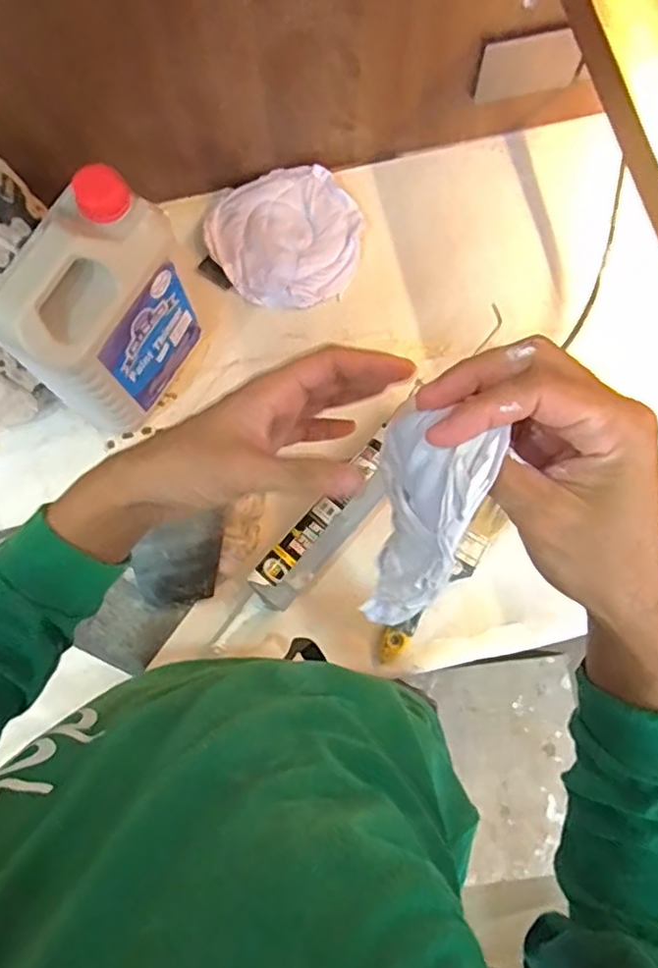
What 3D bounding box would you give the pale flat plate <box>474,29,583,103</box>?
[{"bbox_3d":[0.224,-0.461,0.710,0.117,0.074,0.006,-11,77,-3],"label":"pale flat plate"}]

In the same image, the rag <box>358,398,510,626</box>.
[{"bbox_3d":[0.050,0.021,0.301,0.035,0.052,0.103,-3,110,-38],"label":"rag"}]

